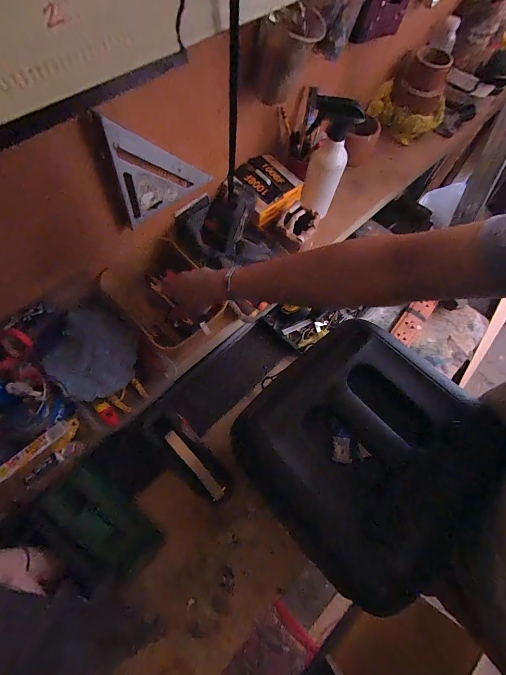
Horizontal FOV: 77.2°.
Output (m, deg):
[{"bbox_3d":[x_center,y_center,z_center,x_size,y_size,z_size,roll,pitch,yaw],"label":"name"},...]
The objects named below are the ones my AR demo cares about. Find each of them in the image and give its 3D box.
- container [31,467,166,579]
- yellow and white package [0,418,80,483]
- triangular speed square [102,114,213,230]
[{"bbox_3d":[-0.241,0.301,0.518,0.200,0.040,0.084,47,71,-11],"label":"container"},{"bbox_3d":[-0.306,0.160,0.456,0.111,0.027,0.026,-39,74,-17],"label":"yellow and white package"},{"bbox_3d":[-0.135,-0.264,0.471,0.014,0.170,0.158,38,70,12],"label":"triangular speed square"}]

